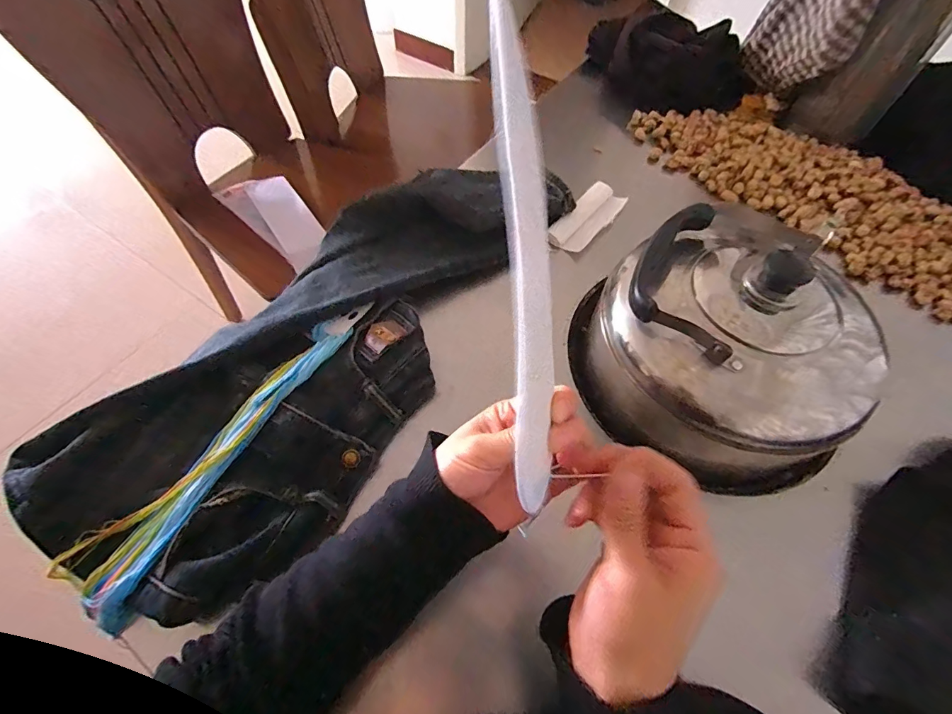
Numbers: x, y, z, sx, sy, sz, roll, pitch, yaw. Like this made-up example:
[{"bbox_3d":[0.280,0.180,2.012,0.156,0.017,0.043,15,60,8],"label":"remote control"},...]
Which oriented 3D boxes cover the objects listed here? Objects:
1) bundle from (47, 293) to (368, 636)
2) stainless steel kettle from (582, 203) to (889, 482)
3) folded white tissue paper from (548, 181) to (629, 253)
[{"bbox_3d":[-0.231,0.063,0.409,0.076,0.029,0.341,25,61,13],"label":"bundle"},{"bbox_3d":[0.236,-0.019,0.422,0.233,0.133,0.236,23,61,12],"label":"stainless steel kettle"},{"bbox_3d":[0.153,-0.190,0.591,0.053,0.016,0.141,33,63,17],"label":"folded white tissue paper"}]

